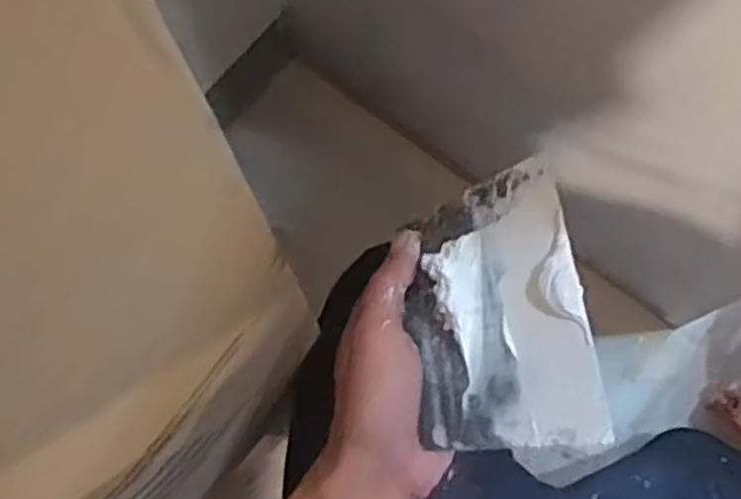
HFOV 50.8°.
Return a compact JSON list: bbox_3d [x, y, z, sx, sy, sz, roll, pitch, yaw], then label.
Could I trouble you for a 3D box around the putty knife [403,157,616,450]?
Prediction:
[{"bbox_3d":[0.061,0.029,0.377,0.084,0.021,0.133,-16,68,24],"label":"putty knife"}]

